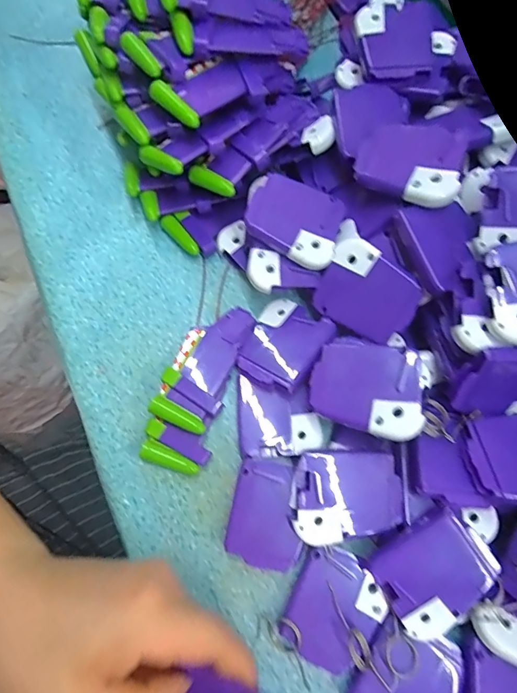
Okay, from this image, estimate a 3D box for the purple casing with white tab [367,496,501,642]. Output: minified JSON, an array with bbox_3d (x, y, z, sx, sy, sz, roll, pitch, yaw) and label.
[{"bbox_3d":[0.096,0.124,0.226,0.061,0.011,0.051,-42,87,3],"label":"purple casing with white tab"}]

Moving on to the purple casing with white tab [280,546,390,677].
[{"bbox_3d":[0.044,0.151,0.234,0.050,0.005,0.057,34,75,8],"label":"purple casing with white tab"}]

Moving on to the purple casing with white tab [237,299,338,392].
[{"bbox_3d":[0.016,-0.002,0.270,0.052,0.008,0.059,28,68,28],"label":"purple casing with white tab"}]

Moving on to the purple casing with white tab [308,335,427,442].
[{"bbox_3d":[0.063,0.022,0.238,0.062,0.004,0.052,11,73,21],"label":"purple casing with white tab"}]

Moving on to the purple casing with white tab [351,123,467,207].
[{"bbox_3d":[0.092,-0.114,0.251,0.061,0.013,0.054,10,78,16],"label":"purple casing with white tab"}]

